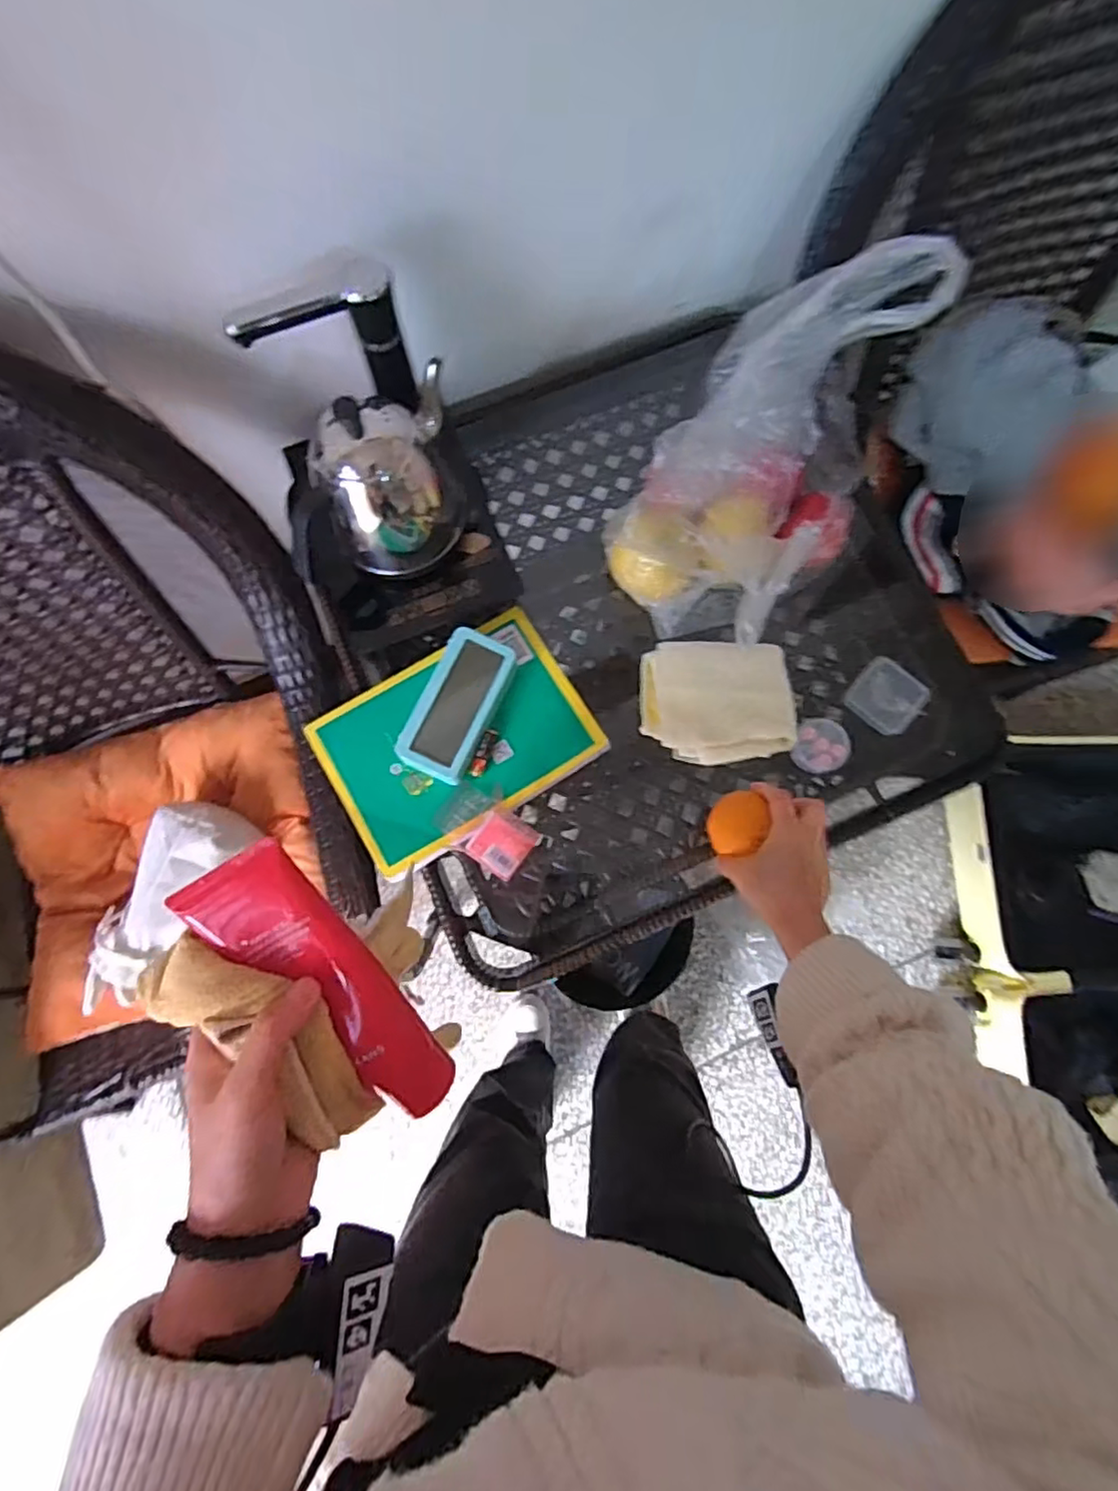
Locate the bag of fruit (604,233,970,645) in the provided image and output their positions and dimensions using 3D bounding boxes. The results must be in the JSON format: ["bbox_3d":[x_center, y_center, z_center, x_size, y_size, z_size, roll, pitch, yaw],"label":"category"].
[{"bbox_3d":[0.201,-0.243,0.568,0.261,0.299,0.161,-42,83,-8],"label":"bag of fruit"}]

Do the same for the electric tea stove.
[{"bbox_3d":[-0.171,-0.241,0.620,0.200,0.241,0.226,-21,81,-5],"label":"electric tea stove"}]

